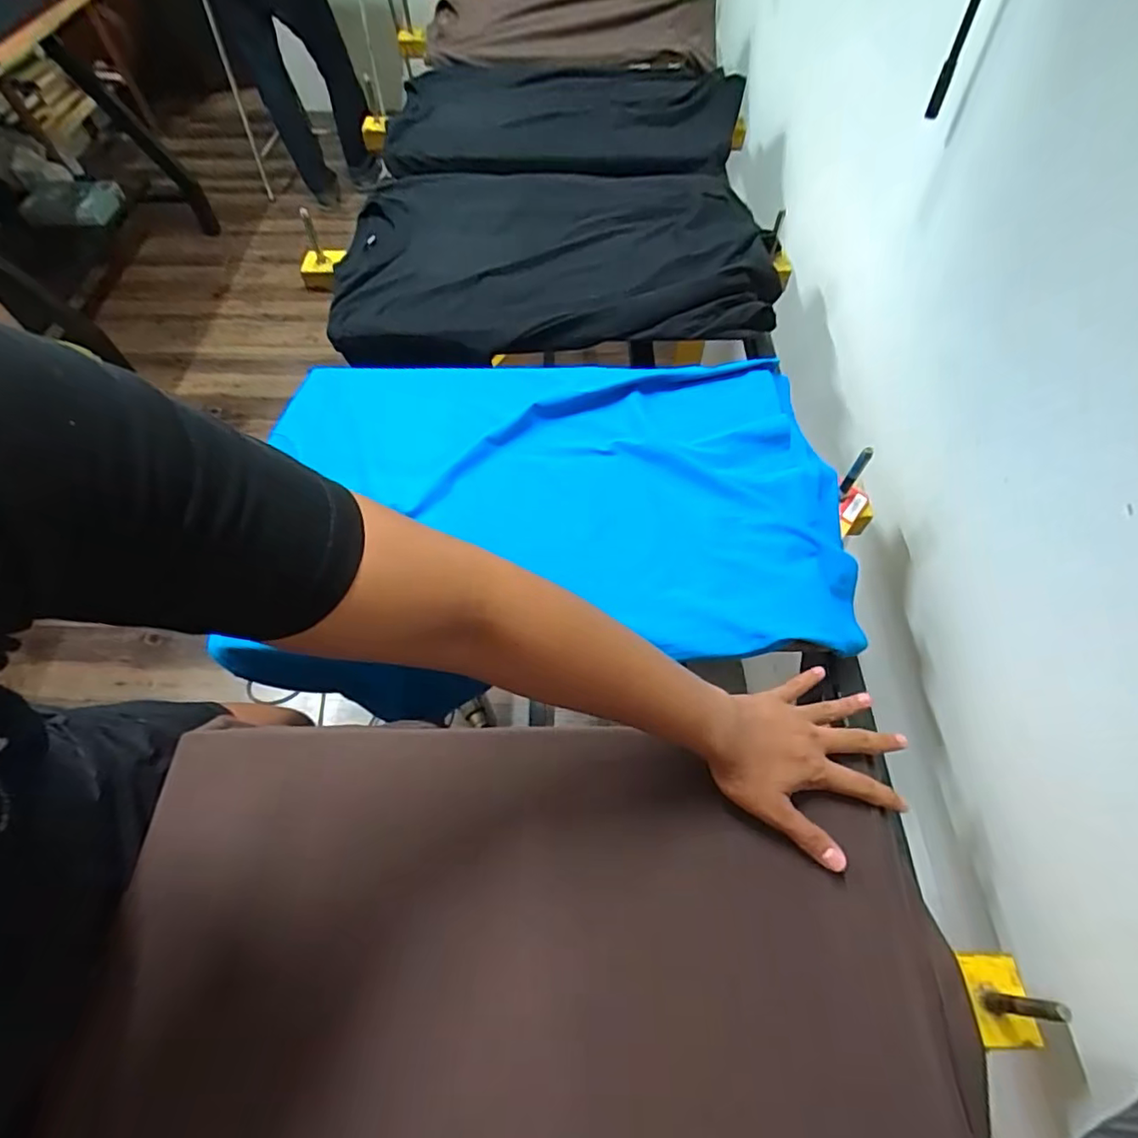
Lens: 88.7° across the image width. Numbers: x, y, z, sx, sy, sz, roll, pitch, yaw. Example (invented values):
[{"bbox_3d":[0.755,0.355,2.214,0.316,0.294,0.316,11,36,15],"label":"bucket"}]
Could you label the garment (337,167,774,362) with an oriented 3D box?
[{"bbox_3d":[-0.021,-0.498,0.918,0.663,0.058,0.451,-5,59,-2],"label":"garment"}]

